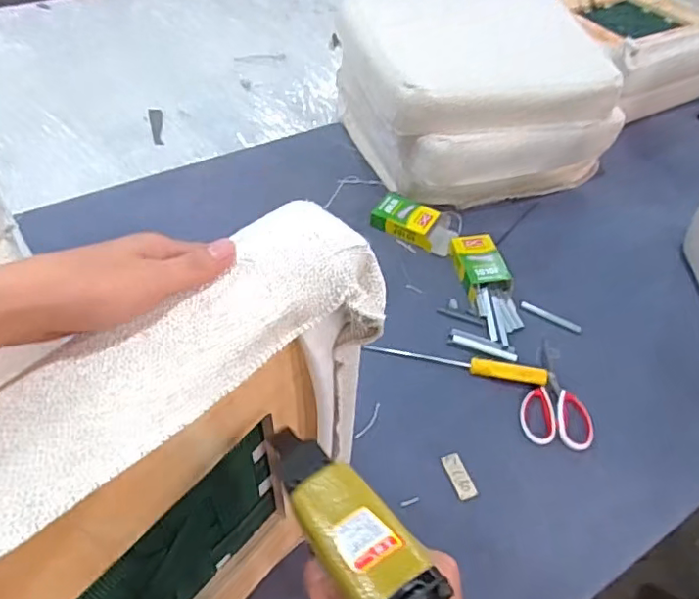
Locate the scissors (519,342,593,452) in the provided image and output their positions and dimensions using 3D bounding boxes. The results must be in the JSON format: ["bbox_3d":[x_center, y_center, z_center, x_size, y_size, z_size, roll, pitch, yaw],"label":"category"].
[{"bbox_3d":[0.306,0.133,0.856,0.096,0.020,0.185,9,50,2],"label":"scissors"}]

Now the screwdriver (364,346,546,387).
[{"bbox_3d":[0.161,0.091,0.862,0.270,0.030,0.026,12,50,4],"label":"screwdriver"}]

